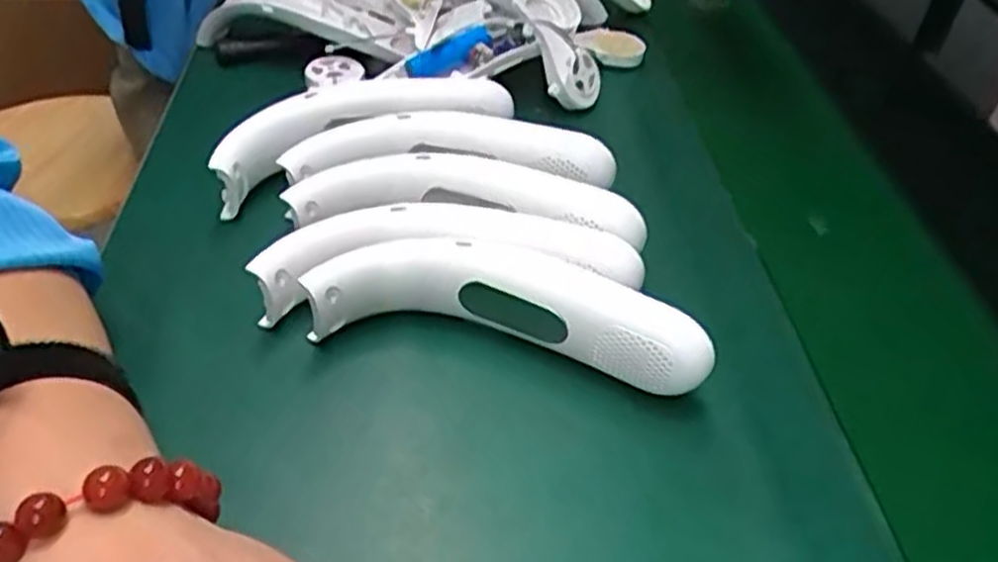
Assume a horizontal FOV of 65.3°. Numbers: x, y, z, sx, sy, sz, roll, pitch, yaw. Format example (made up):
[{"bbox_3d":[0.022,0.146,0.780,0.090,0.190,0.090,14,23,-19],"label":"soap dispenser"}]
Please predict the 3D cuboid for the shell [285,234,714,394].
[{"bbox_3d":[0.005,0.015,0.394,0.193,0.051,0.044,10,45,6],"label":"shell"}]

